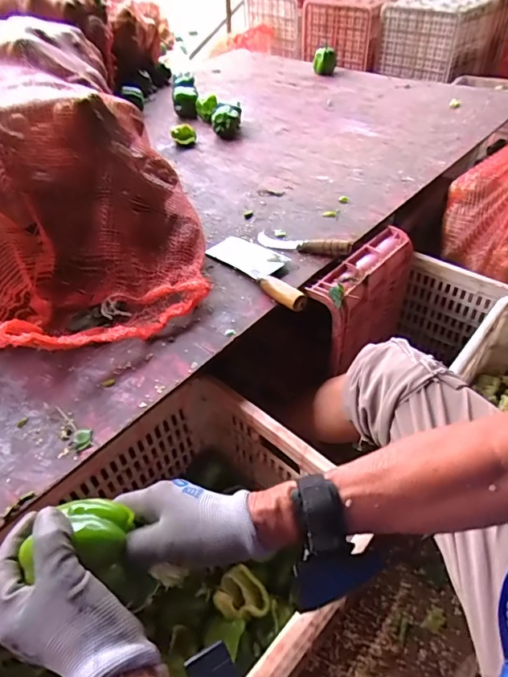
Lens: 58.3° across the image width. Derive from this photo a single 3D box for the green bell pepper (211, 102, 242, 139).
[{"bbox_3d":[-0.075,-0.601,1.265,0.078,0.072,0.086,-2,44,2],"label":"green bell pepper"}]

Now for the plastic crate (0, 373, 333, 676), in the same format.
[{"bbox_3d":[-0.140,0.337,0.613,0.373,0.241,0.535,30,52,27],"label":"plastic crate"}]

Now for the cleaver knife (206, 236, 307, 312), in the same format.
[{"bbox_3d":[0.020,-0.131,0.800,0.092,0.035,0.262,-30,49,-24],"label":"cleaver knife"}]

